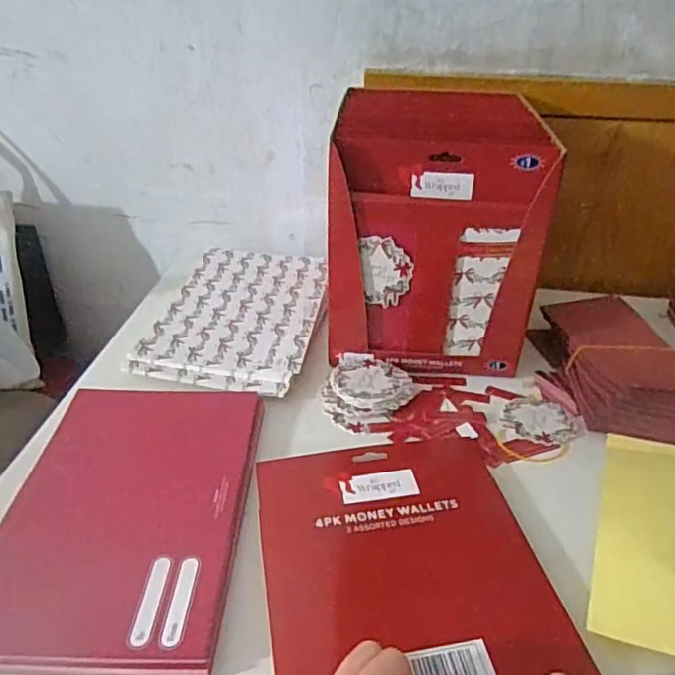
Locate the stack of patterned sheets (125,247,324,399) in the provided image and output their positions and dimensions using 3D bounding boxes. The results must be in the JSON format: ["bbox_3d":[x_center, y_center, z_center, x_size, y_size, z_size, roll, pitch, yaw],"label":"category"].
[{"bbox_3d":[-0.109,-0.035,0.708,0.177,0.013,0.273,7,36,8],"label":"stack of patterned sheets"}]

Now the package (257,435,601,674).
[{"bbox_3d":[0.048,0.161,0.438,0.195,0.011,0.232,-5,36,-8],"label":"package"}]

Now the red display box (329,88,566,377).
[{"bbox_3d":[0.098,-0.118,0.632,0.201,0.248,0.165,3,34,3],"label":"red display box"}]

